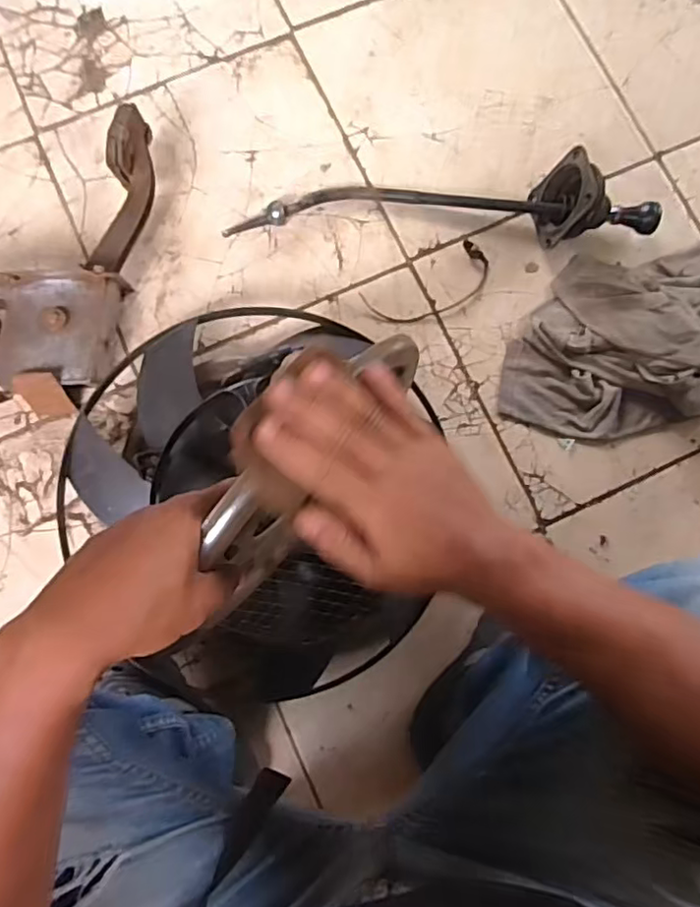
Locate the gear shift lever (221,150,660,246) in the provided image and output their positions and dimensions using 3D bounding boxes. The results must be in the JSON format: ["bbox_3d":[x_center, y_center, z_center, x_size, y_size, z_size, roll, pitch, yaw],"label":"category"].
[{"bbox_3d":[0.130,-0.345,0.827,0.600,0.101,0.116,-3,83,-2],"label":"gear shift lever"}]

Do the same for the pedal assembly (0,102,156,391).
[{"bbox_3d":[-0.343,-0.236,0.790,0.356,0.109,0.223,-39,84,-7],"label":"pedal assembly"}]

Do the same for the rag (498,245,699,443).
[{"bbox_3d":[0.487,-0.204,0.837,0.595,0.082,0.273,-23,85,-3],"label":"rag"}]

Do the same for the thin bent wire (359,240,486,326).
[{"bbox_3d":[0.117,-0.235,0.858,0.189,0.006,0.082,-30,85,-4],"label":"thin bent wire"}]

